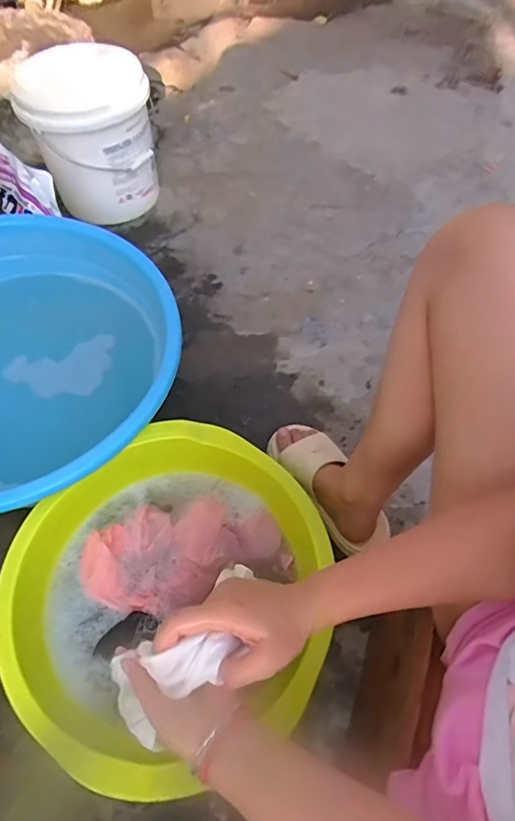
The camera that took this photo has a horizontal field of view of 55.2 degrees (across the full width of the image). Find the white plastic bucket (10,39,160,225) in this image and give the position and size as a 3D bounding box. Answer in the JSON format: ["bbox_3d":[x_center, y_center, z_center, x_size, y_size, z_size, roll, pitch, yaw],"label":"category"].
[{"bbox_3d":[-0.366,-0.608,1.073,0.240,0.288,0.271,-20,63,-13],"label":"white plastic bucket"}]

